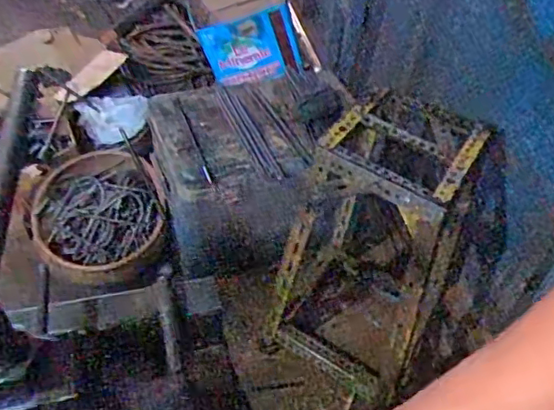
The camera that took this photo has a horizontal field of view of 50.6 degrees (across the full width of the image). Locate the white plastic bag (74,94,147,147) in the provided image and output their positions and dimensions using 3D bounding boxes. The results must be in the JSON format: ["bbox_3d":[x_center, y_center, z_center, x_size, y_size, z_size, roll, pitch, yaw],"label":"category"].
[{"bbox_3d":[-0.450,-0.243,1.645,0.193,0.056,0.187,-15,50,-19],"label":"white plastic bag"}]

